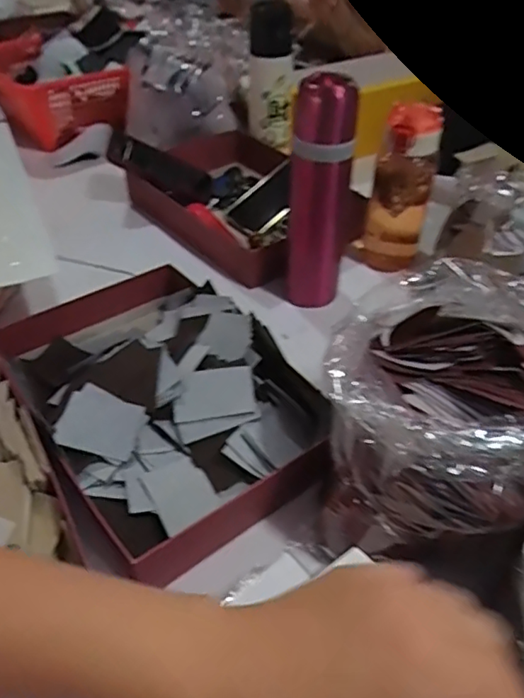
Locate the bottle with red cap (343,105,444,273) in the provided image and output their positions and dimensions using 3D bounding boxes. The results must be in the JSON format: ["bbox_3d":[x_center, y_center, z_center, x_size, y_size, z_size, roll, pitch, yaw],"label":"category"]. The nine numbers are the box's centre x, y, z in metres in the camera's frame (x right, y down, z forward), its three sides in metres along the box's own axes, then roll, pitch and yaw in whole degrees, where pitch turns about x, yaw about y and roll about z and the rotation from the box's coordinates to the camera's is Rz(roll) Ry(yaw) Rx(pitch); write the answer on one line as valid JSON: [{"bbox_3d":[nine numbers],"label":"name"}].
[{"bbox_3d":[0.166,-0.188,0.690,0.077,0.205,0.063,13,44,14],"label":"bottle with red cap"}]

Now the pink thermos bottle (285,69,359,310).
[{"bbox_3d":[0.061,-0.156,0.603,0.065,0.239,0.056,7,43,8],"label":"pink thermos bottle"}]

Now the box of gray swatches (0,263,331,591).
[{"bbox_3d":[-0.095,0.044,0.522,0.216,0.068,0.306,-25,48,-25],"label":"box of gray swatches"}]

